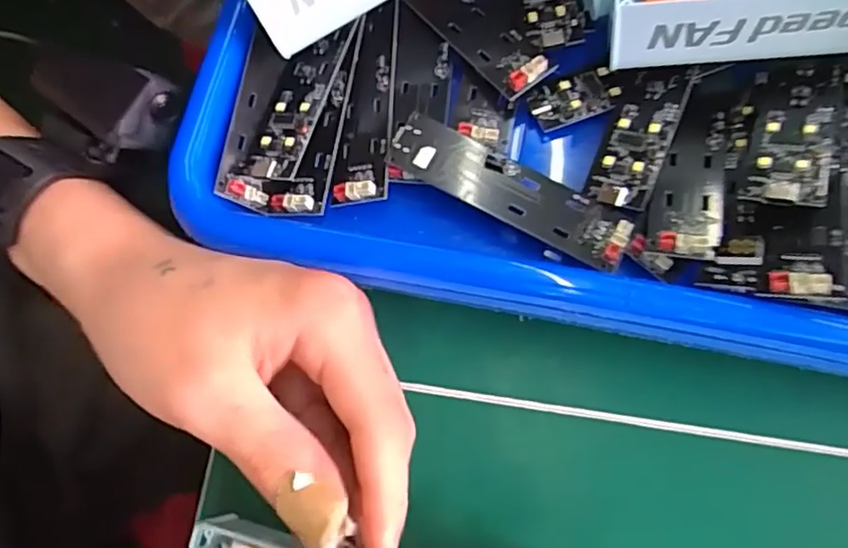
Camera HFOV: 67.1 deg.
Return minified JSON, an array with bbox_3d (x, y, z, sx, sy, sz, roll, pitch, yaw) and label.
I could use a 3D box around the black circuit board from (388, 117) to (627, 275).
[{"bbox_3d":[0.031,-0.030,0.234,0.090,0.006,0.022,27,78,9],"label":"black circuit board"}]

